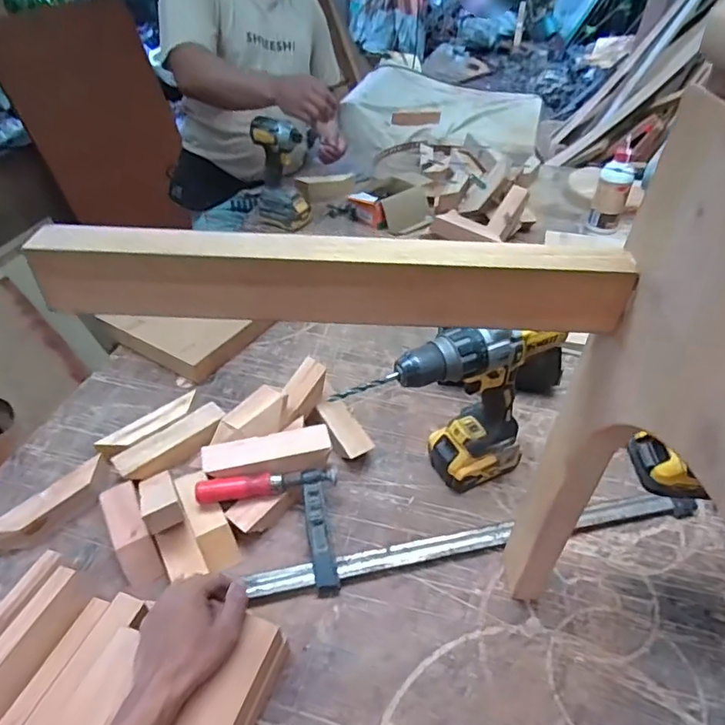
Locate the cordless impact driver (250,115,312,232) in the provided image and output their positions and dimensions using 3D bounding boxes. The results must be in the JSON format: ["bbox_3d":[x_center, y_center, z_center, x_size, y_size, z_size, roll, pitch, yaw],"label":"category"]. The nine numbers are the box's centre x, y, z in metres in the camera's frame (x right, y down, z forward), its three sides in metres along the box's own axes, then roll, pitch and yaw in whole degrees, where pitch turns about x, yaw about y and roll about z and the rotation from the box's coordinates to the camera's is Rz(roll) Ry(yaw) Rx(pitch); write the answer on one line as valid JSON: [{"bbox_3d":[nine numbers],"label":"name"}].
[{"bbox_3d":[-0.192,-0.435,1.216,0.128,0.232,0.075,30,51,30],"label":"cordless impact driver"}]

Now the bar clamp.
[{"bbox_3d":[0.108,0.177,0.672,0.599,0.069,0.142,-8,43,-8],"label":"bar clamp"}]

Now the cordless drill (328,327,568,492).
[{"bbox_3d":[0.123,0.063,0.659,0.226,0.251,0.071,-14,44,-14],"label":"cordless drill"}]

